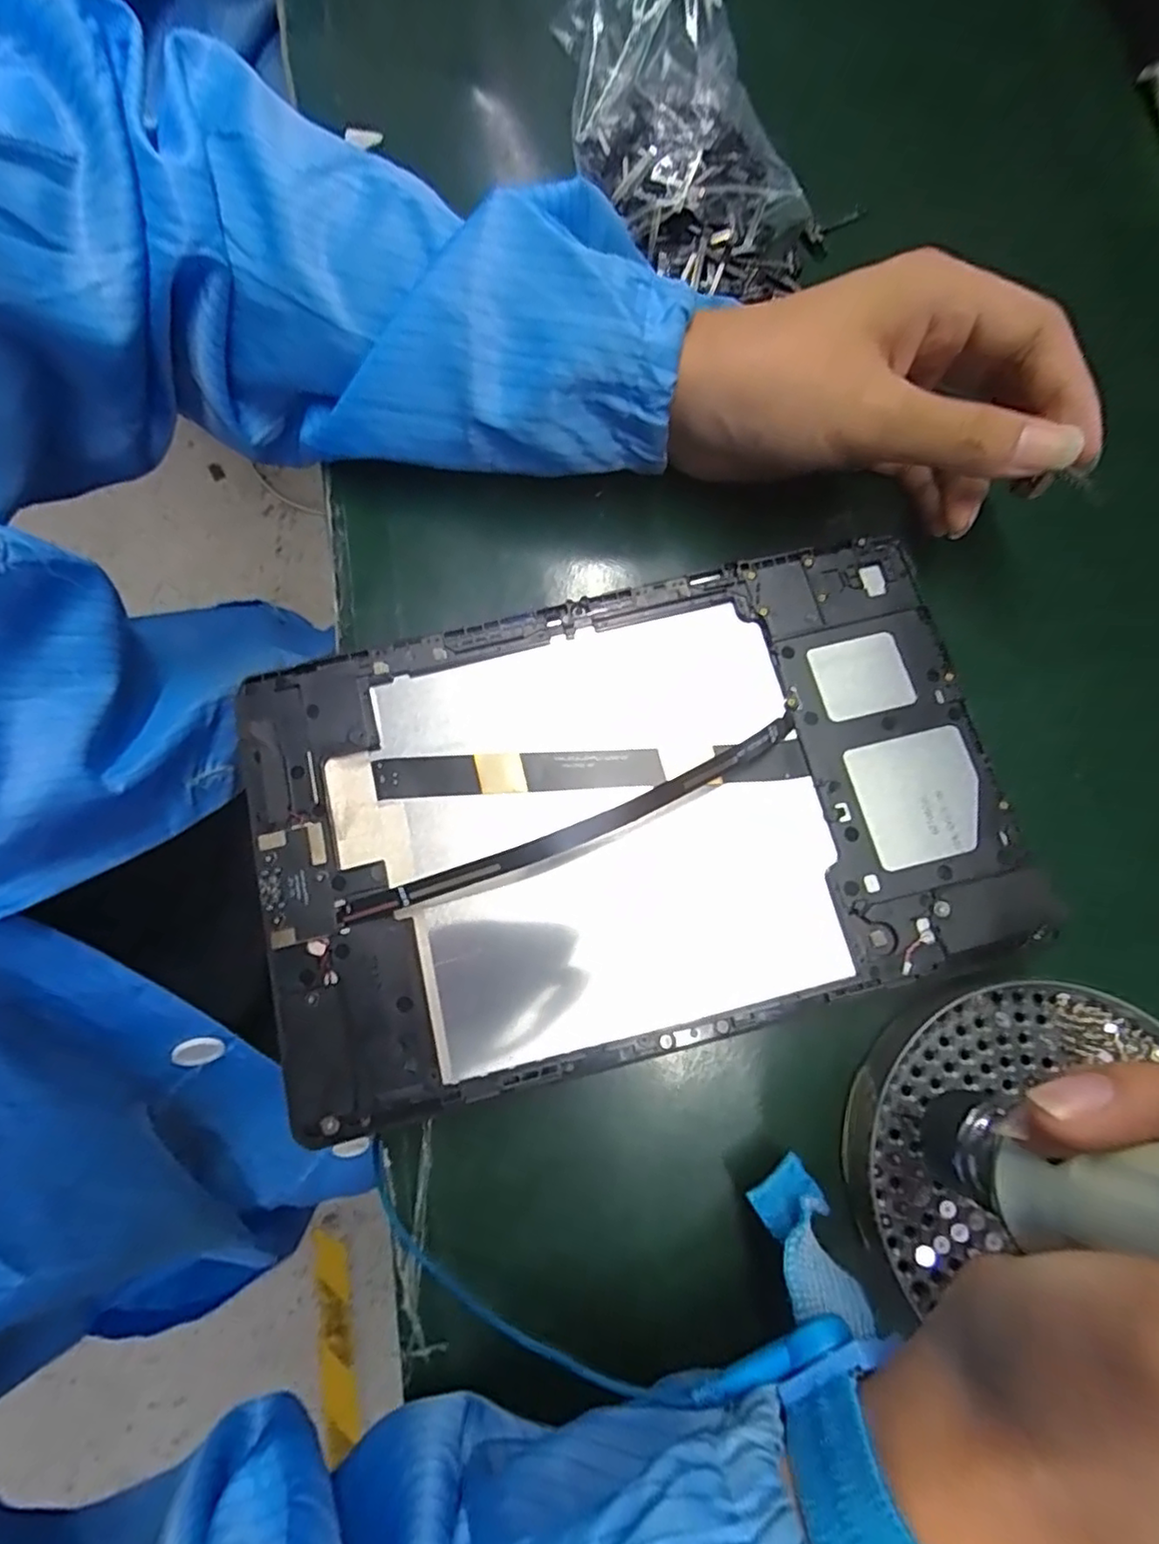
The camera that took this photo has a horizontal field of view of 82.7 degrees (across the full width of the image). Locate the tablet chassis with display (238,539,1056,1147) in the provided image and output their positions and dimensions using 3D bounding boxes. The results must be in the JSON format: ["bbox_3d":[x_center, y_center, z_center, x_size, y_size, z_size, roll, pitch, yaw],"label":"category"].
[{"bbox_3d":[0.015,0.008,0.208,0.236,0.027,0.147,-14,77,-3],"label":"tablet chassis with display"}]

